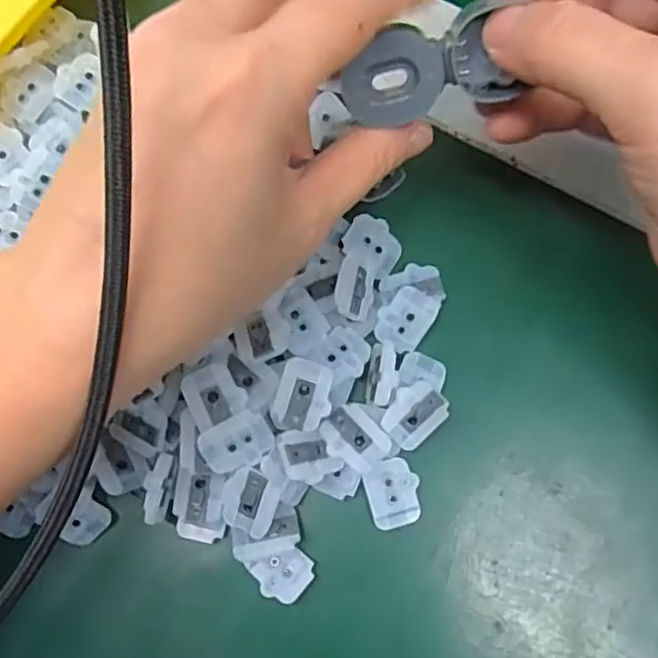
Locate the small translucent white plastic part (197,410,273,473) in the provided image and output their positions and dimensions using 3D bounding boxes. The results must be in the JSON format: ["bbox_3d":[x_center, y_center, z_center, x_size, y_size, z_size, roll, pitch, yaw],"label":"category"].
[{"bbox_3d":[-0.029,0.035,0.202,0.022,0.006,0.014,-26,78,-4],"label":"small translucent white plastic part"}]

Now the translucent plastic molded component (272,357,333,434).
[{"bbox_3d":[-0.008,0.021,0.207,0.017,0.009,0.022,18,78,5],"label":"translucent plastic molded component"}]

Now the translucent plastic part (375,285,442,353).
[{"bbox_3d":[0.027,-0.004,0.223,0.016,0.004,0.022,36,81,9],"label":"translucent plastic part"}]

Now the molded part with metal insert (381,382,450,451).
[{"bbox_3d":[0.028,0.027,0.215,0.021,0.007,0.016,-41,80,-7],"label":"molded part with metal insert"}]

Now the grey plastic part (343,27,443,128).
[{"bbox_3d":[0.017,-0.069,0.182,0.027,0.004,0.024,-2,115,4],"label":"grey plastic part"}]

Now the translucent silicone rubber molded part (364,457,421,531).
[{"bbox_3d":[0.021,0.054,0.215,0.016,0.005,0.022,-12,77,-1],"label":"translucent silicone rubber molded part"}]

